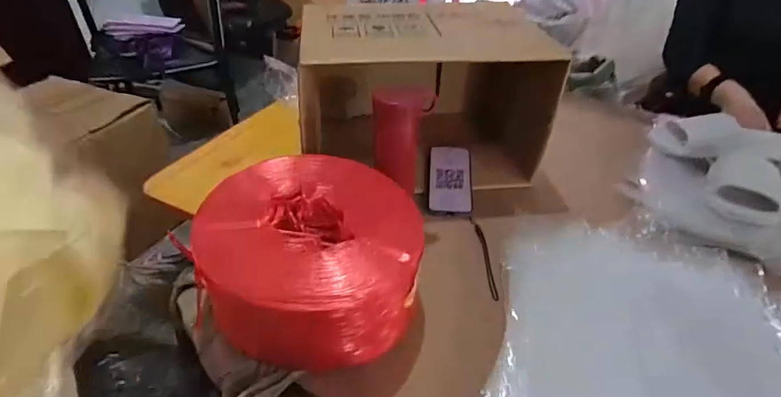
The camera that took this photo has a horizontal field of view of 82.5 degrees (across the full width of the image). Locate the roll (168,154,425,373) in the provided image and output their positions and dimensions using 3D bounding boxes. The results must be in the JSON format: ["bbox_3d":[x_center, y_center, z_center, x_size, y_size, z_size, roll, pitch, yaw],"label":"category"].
[{"bbox_3d":[-0.104,0.082,0.581,0.263,0.143,0.266,1,38,0],"label":"roll"}]

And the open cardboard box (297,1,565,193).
[{"bbox_3d":[0.041,-0.204,0.834,0.410,0.263,0.372,-7,39,-10],"label":"open cardboard box"}]

